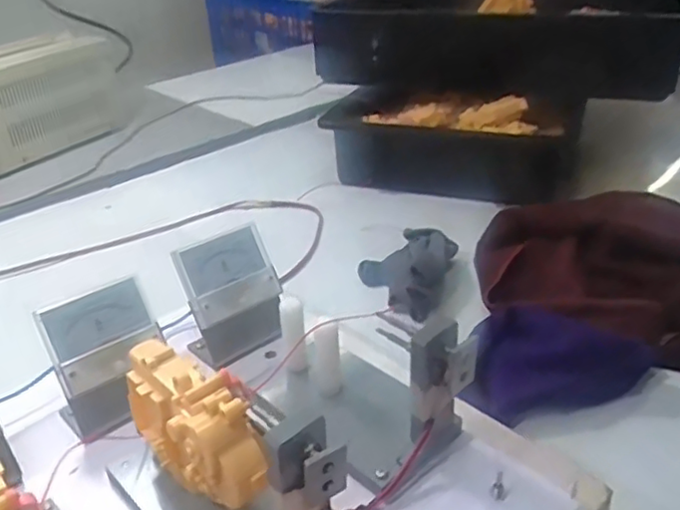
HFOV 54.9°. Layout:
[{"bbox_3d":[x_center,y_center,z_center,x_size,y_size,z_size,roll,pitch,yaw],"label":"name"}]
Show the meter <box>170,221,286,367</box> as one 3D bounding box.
[{"bbox_3d":[-0.073,0.027,0.455,0.067,0.075,0.047,-24,36,-32],"label":"meter"}]

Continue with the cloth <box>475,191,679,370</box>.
[{"bbox_3d":[0.270,0.007,0.633,0.265,0.064,0.213,13,33,25],"label":"cloth"}]

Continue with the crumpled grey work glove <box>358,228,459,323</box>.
[{"bbox_3d":[0.063,0.010,0.653,0.092,0.040,0.123,7,31,16],"label":"crumpled grey work glove"}]

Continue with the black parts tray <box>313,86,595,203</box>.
[{"bbox_3d":[0.157,-0.153,0.904,0.309,0.097,0.195,11,33,23],"label":"black parts tray"}]

